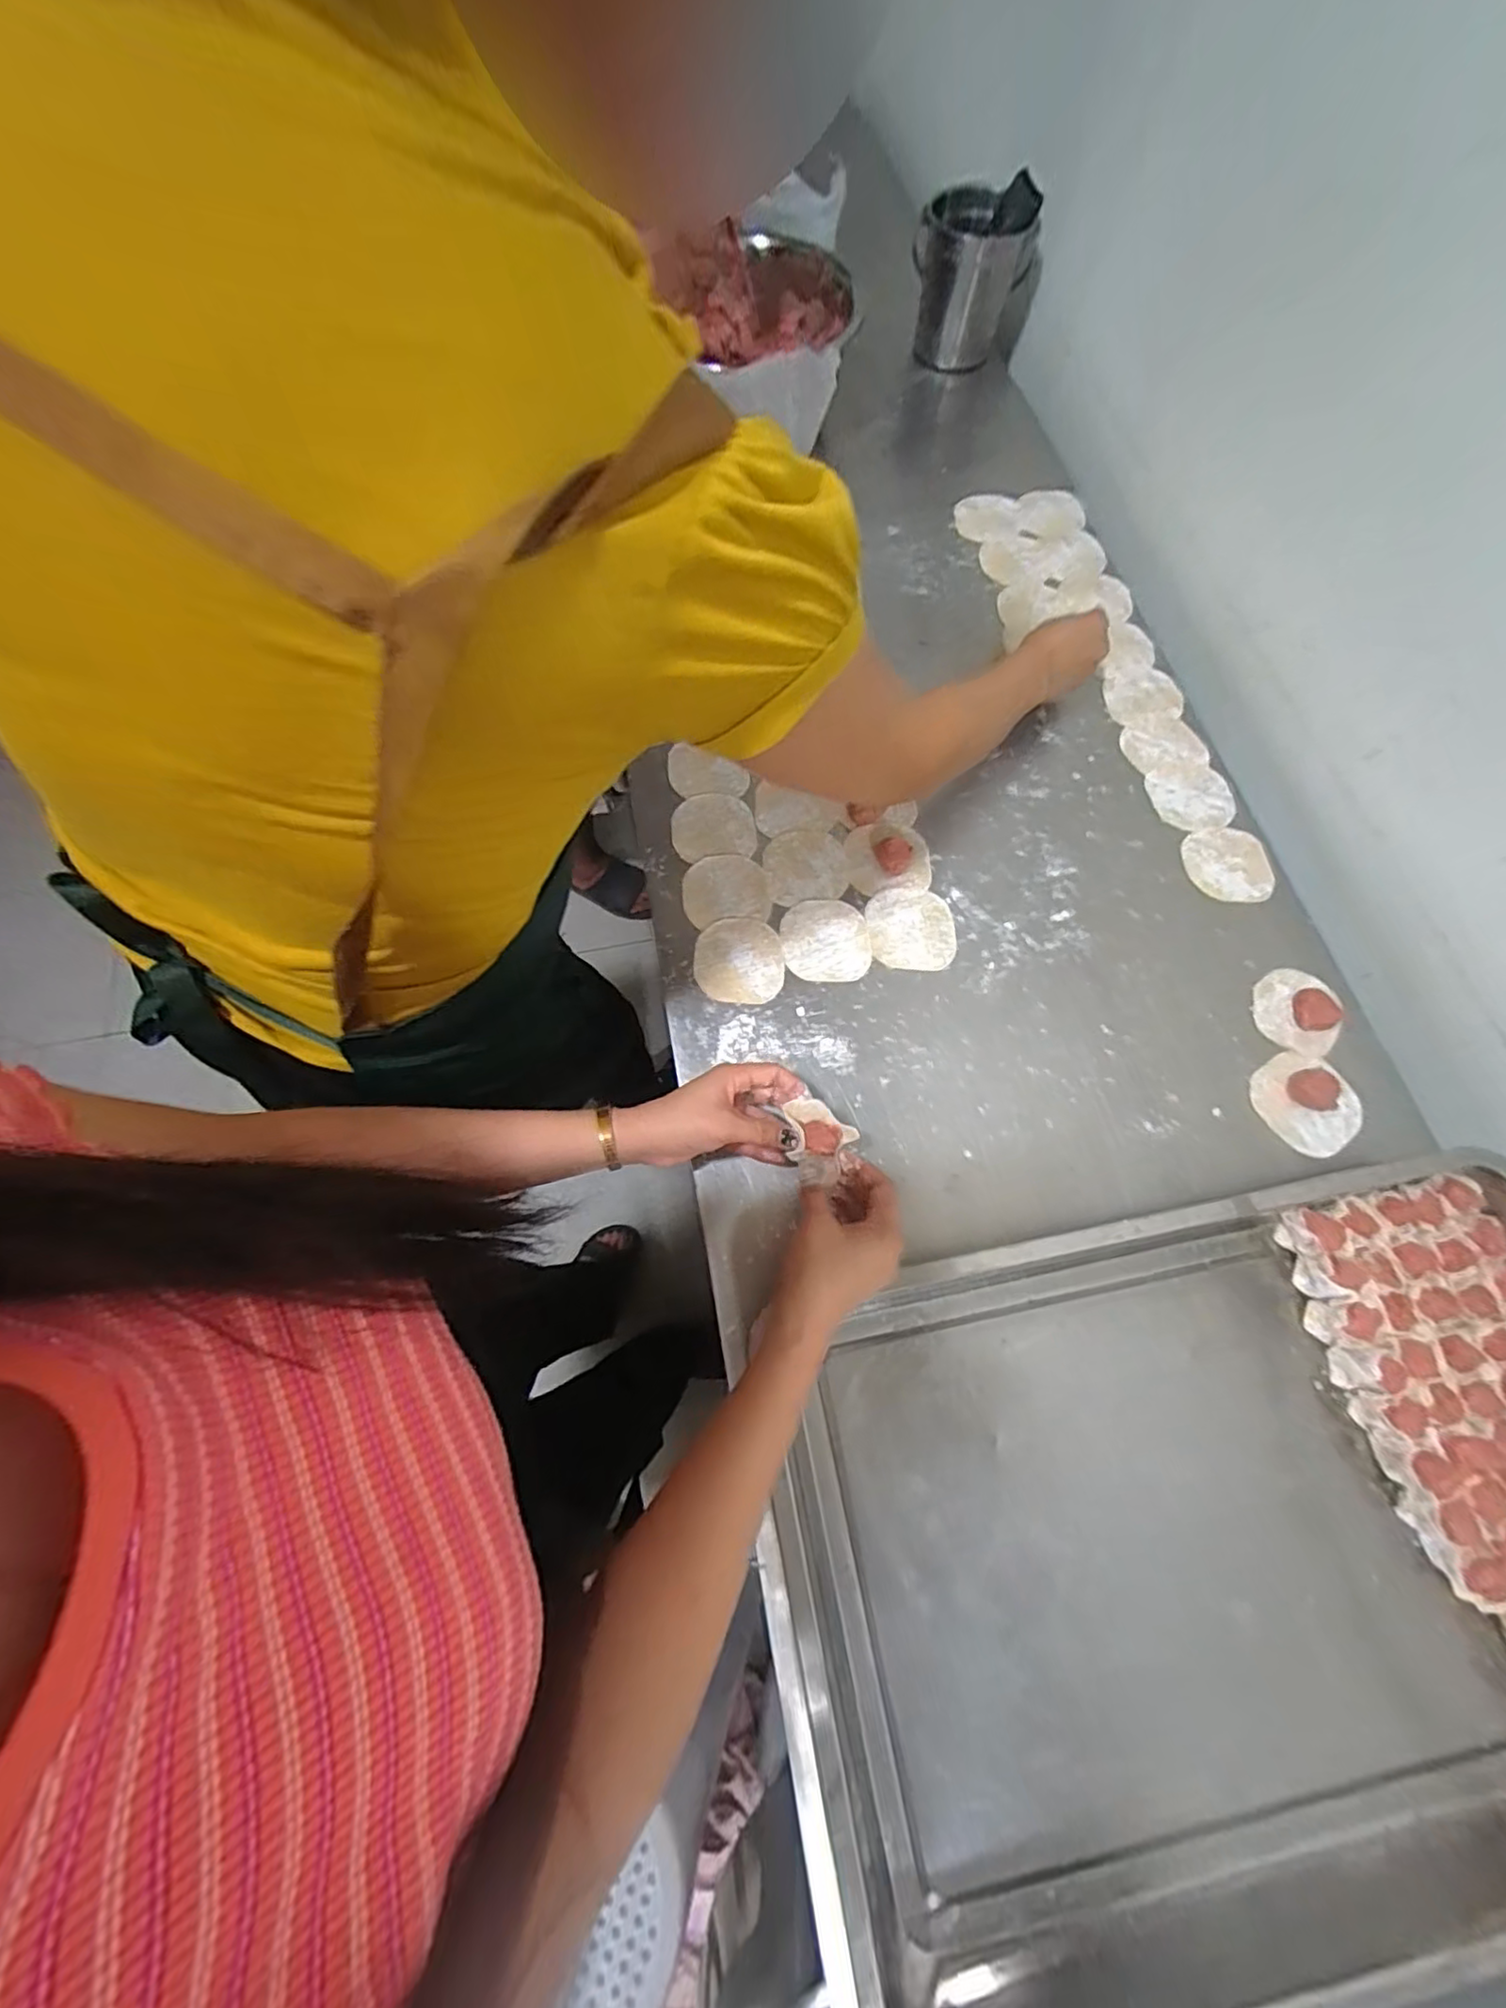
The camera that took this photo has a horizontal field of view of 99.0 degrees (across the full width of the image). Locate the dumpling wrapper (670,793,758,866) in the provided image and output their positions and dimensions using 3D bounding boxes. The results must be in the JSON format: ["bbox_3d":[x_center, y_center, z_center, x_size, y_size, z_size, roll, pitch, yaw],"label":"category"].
[{"bbox_3d":[-0.040,-0.175,0.632,0.080,0.006,0.073,-10,71,-3],"label":"dumpling wrapper"}]

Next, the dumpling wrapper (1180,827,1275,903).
[{"bbox_3d":[0.462,-0.136,0.623,0.078,0.004,0.079,0,71,0],"label":"dumpling wrapper"}]

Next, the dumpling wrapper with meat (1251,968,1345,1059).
[{"bbox_3d":[0.486,0.006,0.567,0.072,0.022,0.077,0,71,0],"label":"dumpling wrapper with meat"}]

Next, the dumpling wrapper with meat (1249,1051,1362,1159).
[{"bbox_3d":[0.472,0.083,0.541,0.077,0.020,0.081,0,71,0],"label":"dumpling wrapper with meat"}]

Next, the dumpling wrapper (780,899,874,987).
[{"bbox_3d":[0.067,-0.059,0.593,0.079,0.004,0.081,-5,71,-2],"label":"dumpling wrapper"}]

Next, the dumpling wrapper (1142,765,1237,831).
[{"bbox_3d":[0.445,-0.208,0.652,0.081,0.004,0.073,-6,71,-2],"label":"dumpling wrapper"}]

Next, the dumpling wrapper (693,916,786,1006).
[{"bbox_3d":[-0.012,-0.040,0.585,0.079,0.004,0.083,2,71,1],"label":"dumpling wrapper"}]

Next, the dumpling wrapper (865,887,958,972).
[{"bbox_3d":[0.148,-0.070,0.600,0.079,0.004,0.078,4,71,1],"label":"dumpling wrapper"}]

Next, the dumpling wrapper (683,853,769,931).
[{"bbox_3d":[-0.026,-0.108,0.609,0.078,0.004,0.074,-10,71,-3],"label":"dumpling wrapper"}]

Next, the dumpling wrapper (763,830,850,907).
[{"bbox_3d":[0.051,-0.132,0.620,0.077,0.004,0.077,-8,71,-3],"label":"dumpling wrapper"}]

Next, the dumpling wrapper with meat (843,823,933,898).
[{"bbox_3d":[0.128,-0.142,0.617,0.078,0.012,0.076,-3,71,-1],"label":"dumpling wrapper with meat"}]

